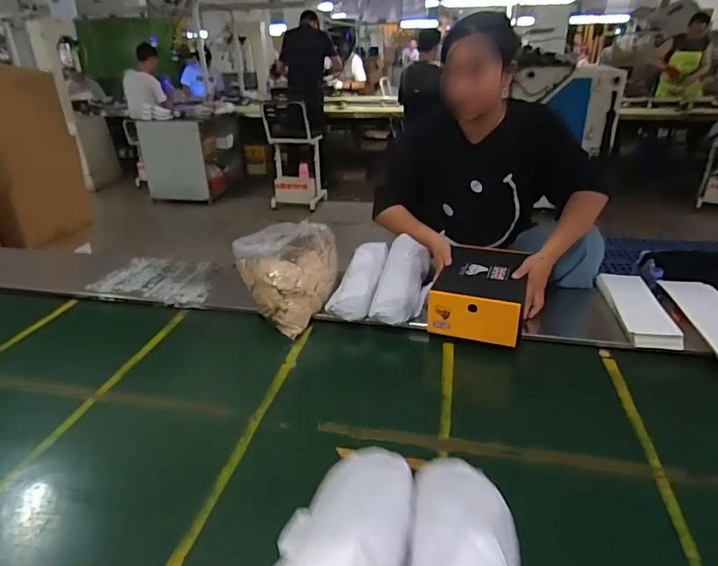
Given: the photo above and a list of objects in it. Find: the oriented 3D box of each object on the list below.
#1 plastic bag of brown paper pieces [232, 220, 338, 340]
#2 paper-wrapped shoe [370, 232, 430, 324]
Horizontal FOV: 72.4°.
[{"bbox_3d":[-0.195,-0.036,1.313,0.257,0.200,0.259,12,29,24],"label":"plastic bag of brown paper pieces"},{"bbox_3d":[0.112,0.003,1.272,0.104,0.093,0.272,9,49,19],"label":"paper-wrapped shoe"}]

